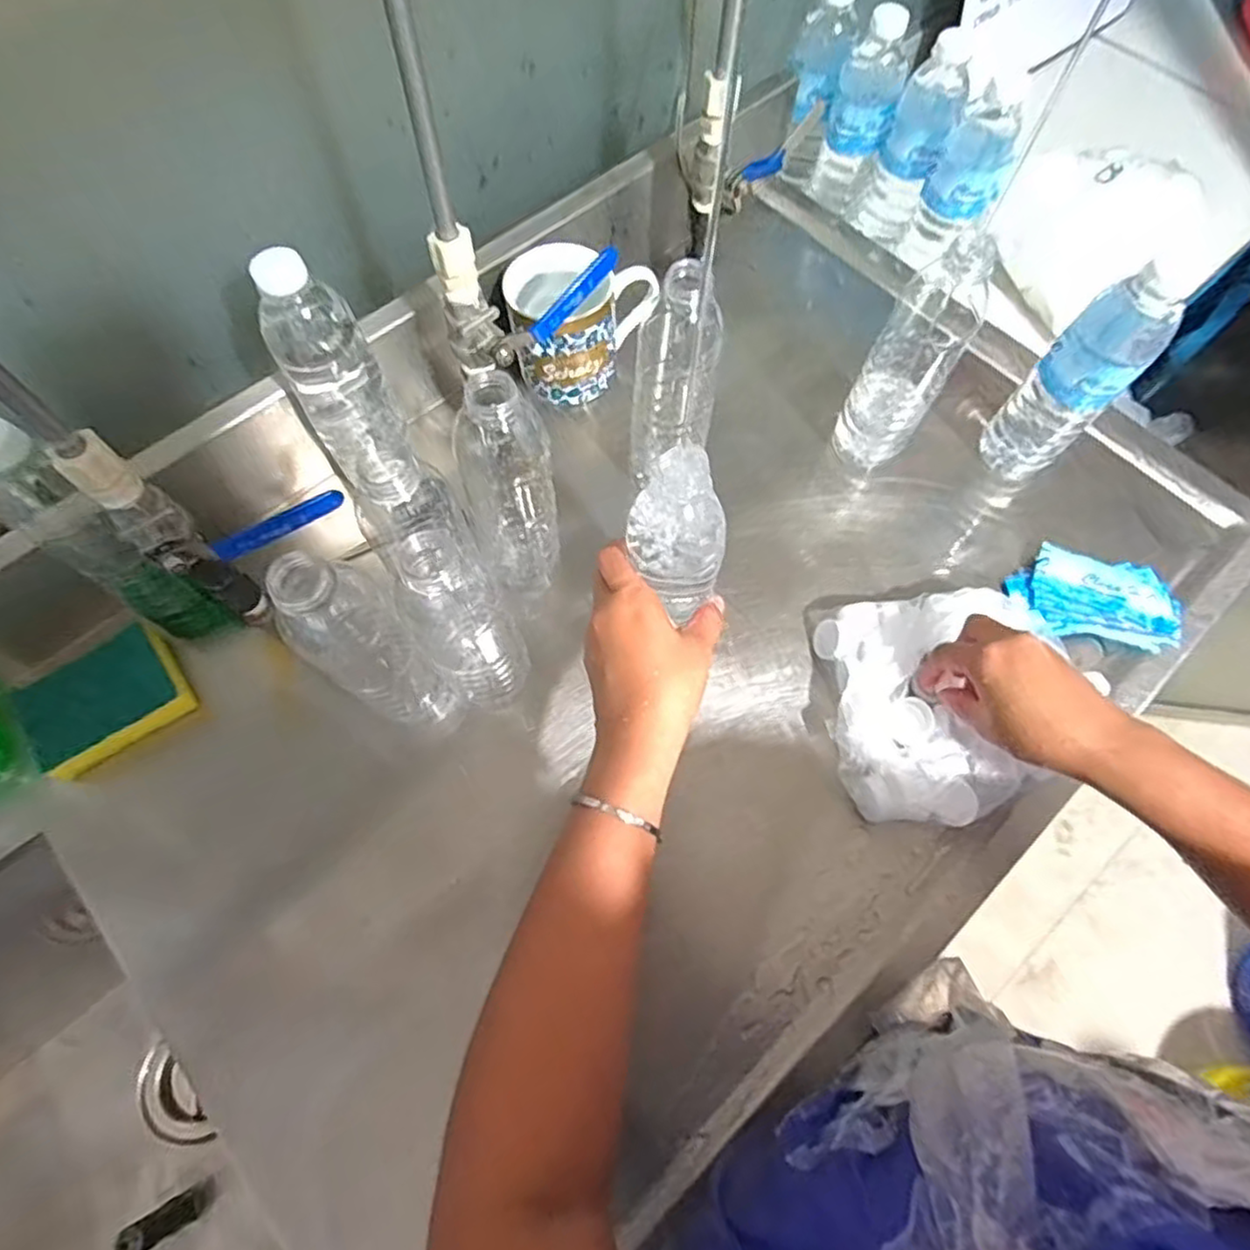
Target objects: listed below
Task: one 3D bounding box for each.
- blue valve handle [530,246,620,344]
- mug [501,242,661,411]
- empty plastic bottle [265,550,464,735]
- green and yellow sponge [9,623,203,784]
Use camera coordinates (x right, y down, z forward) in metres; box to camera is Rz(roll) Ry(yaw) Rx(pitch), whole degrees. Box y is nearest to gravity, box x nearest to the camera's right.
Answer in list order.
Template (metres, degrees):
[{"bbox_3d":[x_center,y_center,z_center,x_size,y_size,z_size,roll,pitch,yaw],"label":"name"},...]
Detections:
[{"bbox_3d":[-0.035,-0.233,0.490,0.080,0.012,0.011,-44,74,7],"label":"blue valve handle"},{"bbox_3d":[-0.042,-0.266,0.609,0.116,0.092,0.099,-34,73,-14],"label":"mug"},{"bbox_3d":[-0.155,0.021,0.443,0.054,0.206,0.056,40,72,13],"label":"empty plastic bottle"},{"bbox_3d":[-0.381,0.055,0.511,0.103,0.030,0.069,-32,72,-14],"label":"green and yellow sponge"}]

